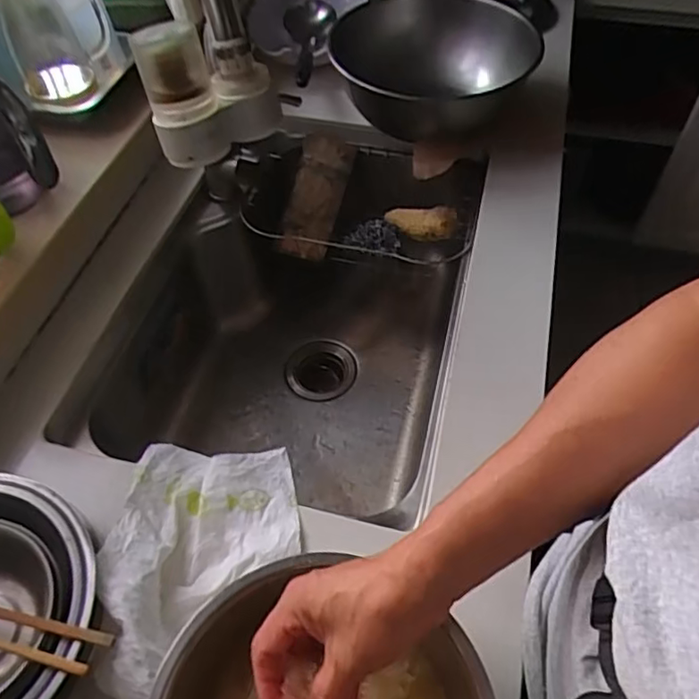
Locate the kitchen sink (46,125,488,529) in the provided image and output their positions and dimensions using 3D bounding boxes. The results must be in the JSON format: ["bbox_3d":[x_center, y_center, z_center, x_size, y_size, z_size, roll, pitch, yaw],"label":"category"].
[{"bbox_3d":[-0.058,-0.045,0.852,0.393,0.218,0.545,10,54,9],"label":"kitchen sink"}]

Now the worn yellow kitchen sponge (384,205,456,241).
[{"bbox_3d":[0.104,-0.188,0.883,0.032,0.041,0.131,-40,35,-25],"label":"worn yellow kitchen sponge"}]

